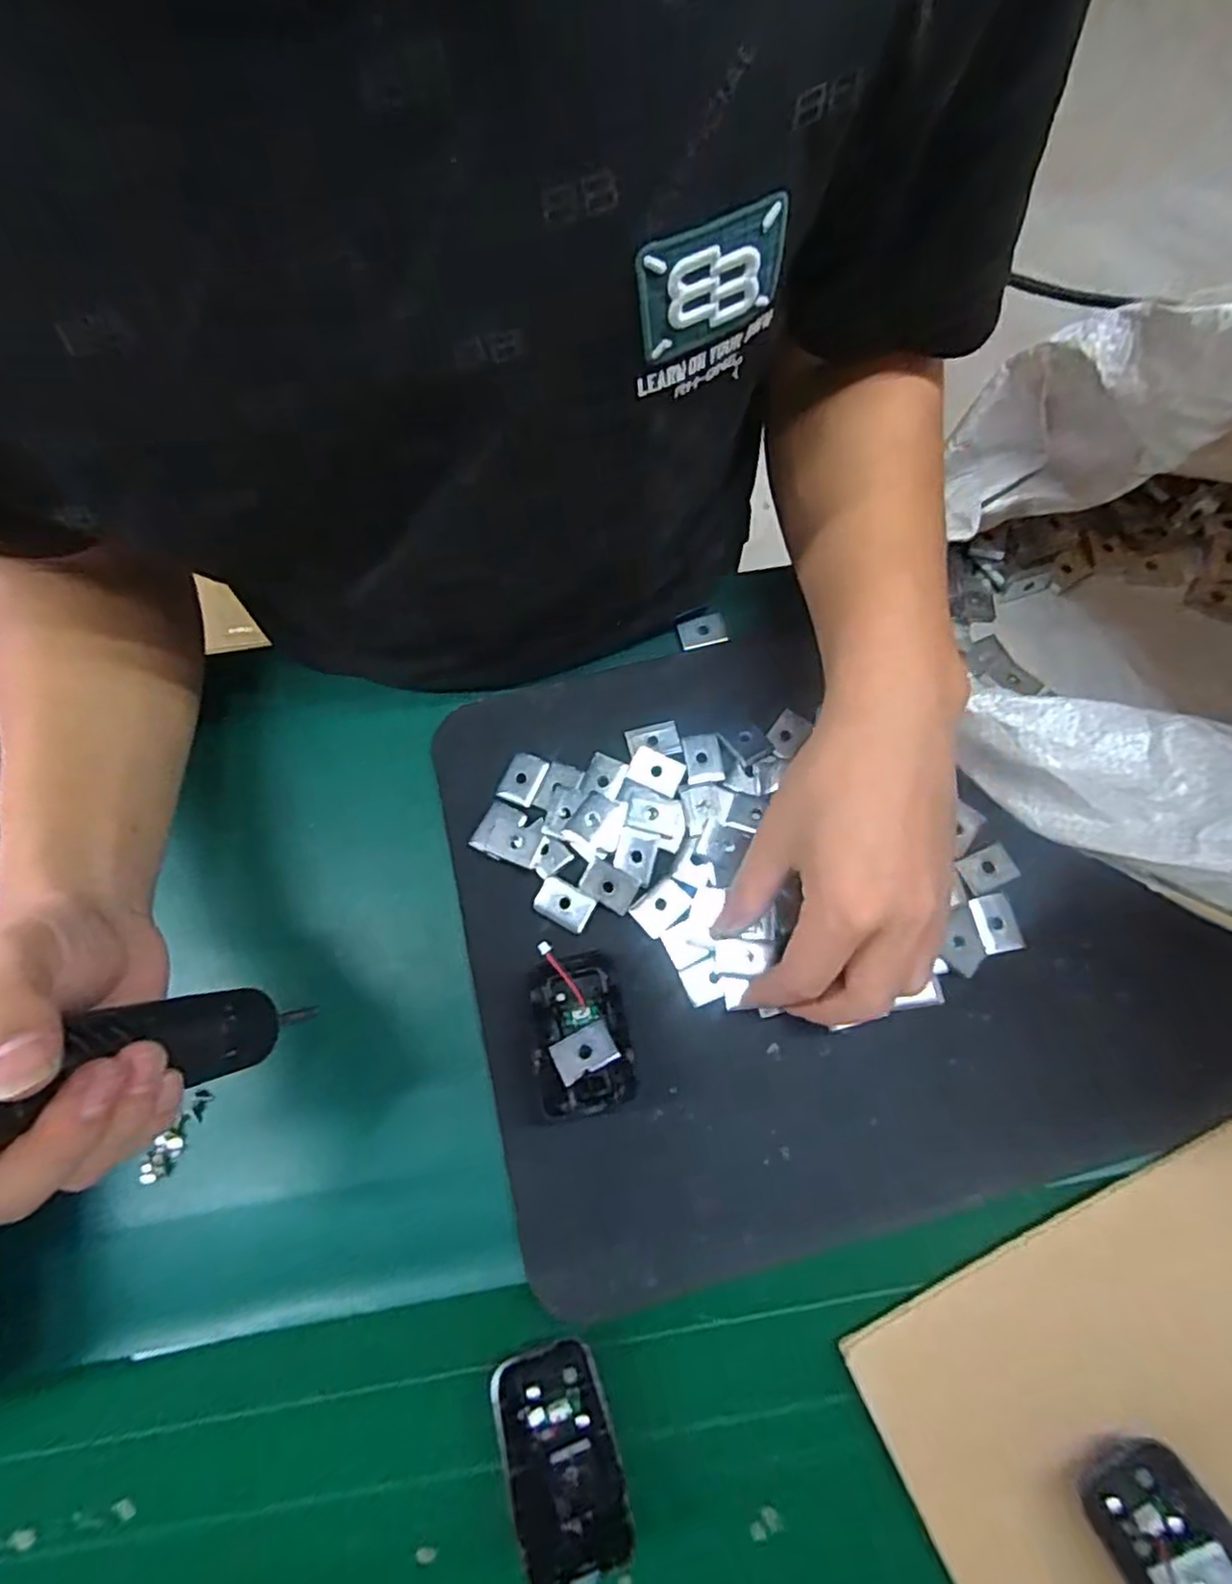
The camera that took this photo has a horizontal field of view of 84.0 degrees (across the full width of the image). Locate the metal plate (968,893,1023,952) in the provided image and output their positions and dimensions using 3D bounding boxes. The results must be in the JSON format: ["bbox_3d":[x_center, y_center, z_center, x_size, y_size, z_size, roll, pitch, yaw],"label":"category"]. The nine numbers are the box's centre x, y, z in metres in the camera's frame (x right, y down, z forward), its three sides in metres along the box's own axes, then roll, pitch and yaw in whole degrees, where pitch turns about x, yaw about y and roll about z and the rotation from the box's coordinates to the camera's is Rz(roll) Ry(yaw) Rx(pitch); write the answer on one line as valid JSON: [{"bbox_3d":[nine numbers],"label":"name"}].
[{"bbox_3d":[0.188,0.065,0.339,0.019,0.004,0.028,-11,71,-2],"label":"metal plate"}]

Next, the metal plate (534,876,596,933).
[{"bbox_3d":[-0.026,0.057,0.345,0.028,0.004,0.020,26,74,10],"label":"metal plate"}]

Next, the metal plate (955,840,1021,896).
[{"bbox_3d":[0.189,0.038,0.347,0.025,0.004,0.019,-24,72,-7],"label":"metal plate"}]

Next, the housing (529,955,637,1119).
[{"bbox_3d":[-0.018,0.111,0.318,0.044,0.027,0.067,-13,71,-3],"label":"housing"}]

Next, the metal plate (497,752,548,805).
[{"bbox_3d":[-0.050,-0.007,0.370,0.019,0.004,0.027,22,73,9],"label":"metal plate"}]

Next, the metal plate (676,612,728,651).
[{"bbox_3d":[0.050,-0.094,0.402,0.026,0.005,0.018,-12,71,-2],"label":"metal plate"}]

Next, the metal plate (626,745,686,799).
[{"bbox_3d":[0.021,-0.011,0.366,0.028,0.004,0.021,22,73,9],"label":"metal plate"}]

